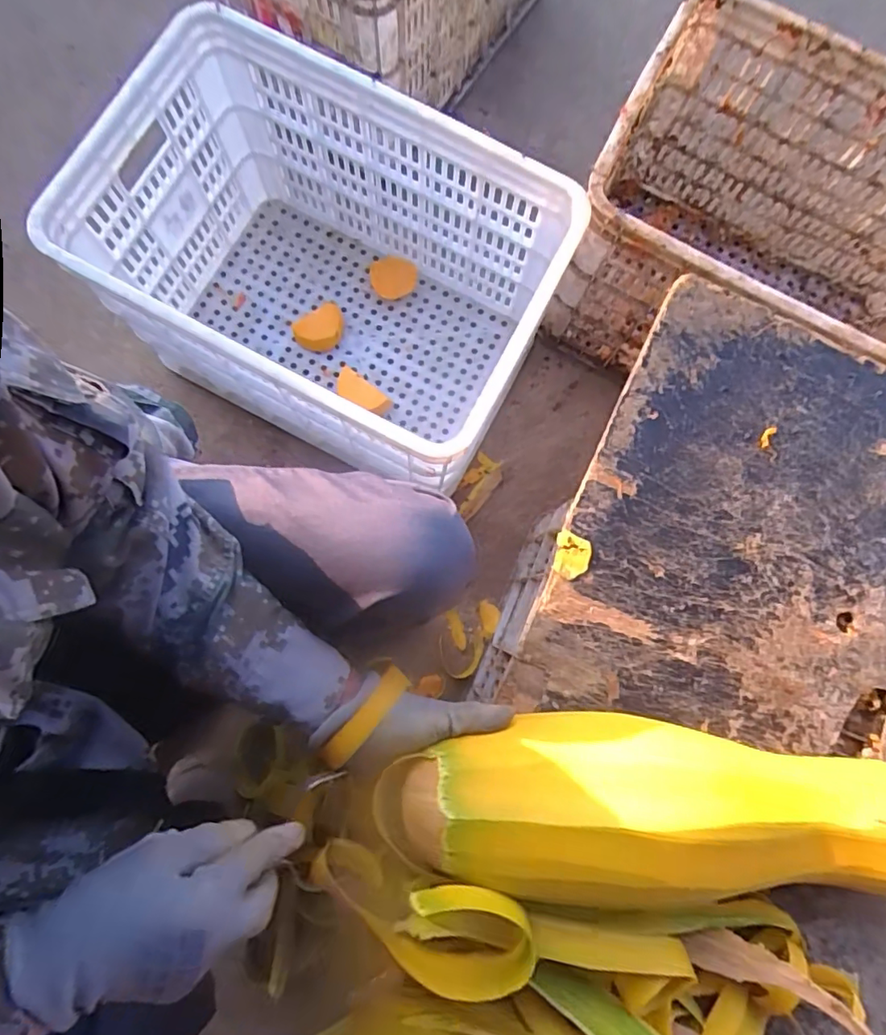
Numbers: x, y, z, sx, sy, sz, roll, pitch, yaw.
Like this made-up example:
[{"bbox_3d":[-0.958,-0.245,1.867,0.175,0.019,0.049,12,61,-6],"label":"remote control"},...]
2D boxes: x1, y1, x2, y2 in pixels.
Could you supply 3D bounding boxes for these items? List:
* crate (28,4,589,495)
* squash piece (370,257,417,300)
[{"bbox_3d":[-0.143,-0.296,0.716,0.532,0.284,0.345,28,81,4],"label":"crate"},{"bbox_3d":[-0.077,-0.372,0.854,0.070,0.019,0.064,0,80,-1],"label":"squash piece"}]

